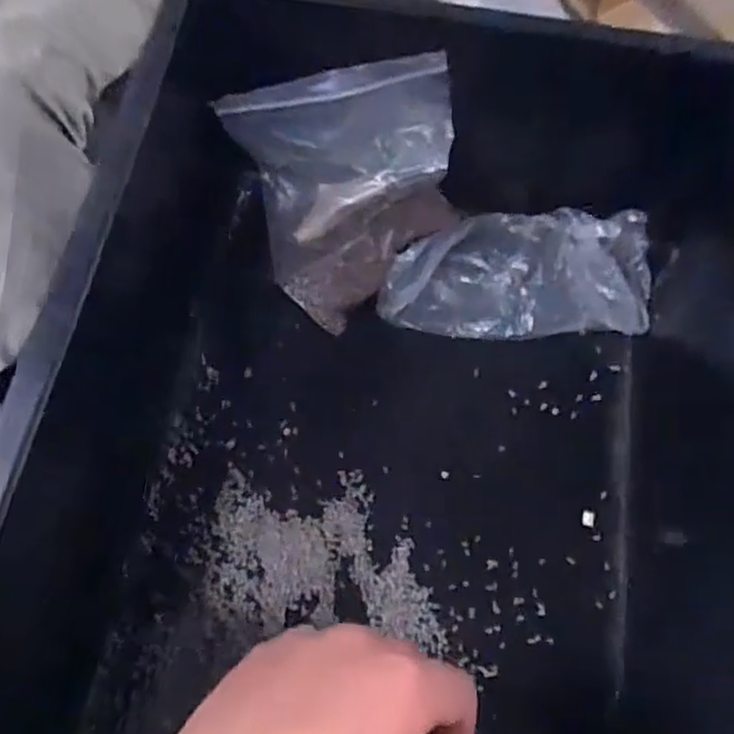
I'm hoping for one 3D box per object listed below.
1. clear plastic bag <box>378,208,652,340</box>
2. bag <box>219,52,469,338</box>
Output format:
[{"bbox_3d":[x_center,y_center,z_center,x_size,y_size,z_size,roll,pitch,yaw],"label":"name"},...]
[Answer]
[{"bbox_3d":[0.102,-0.074,0.506,0.180,0.043,0.105,1,69,-1],"label":"clear plastic bag"},{"bbox_3d":[-0.008,-0.119,0.473,0.133,0.133,0.109,-18,70,-8],"label":"bag"}]

